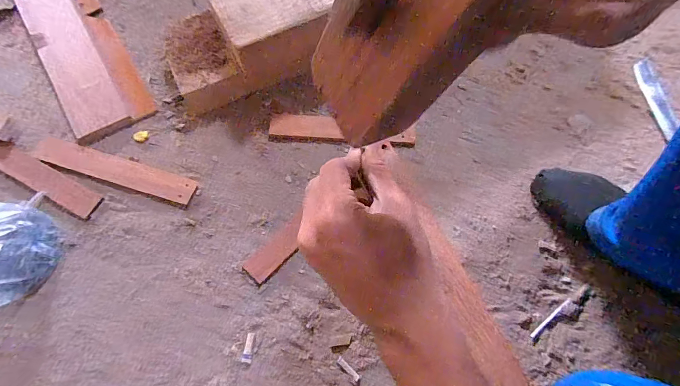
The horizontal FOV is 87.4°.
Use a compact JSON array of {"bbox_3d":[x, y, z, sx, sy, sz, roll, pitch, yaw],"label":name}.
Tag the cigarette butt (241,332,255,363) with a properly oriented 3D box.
[{"bbox_3d":[-0.112,0.189,0.436,0.011,0.004,0.034,8,73,3],"label":"cigarette butt"}]

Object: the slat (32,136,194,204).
[{"bbox_3d":[-0.314,-0.033,0.498,0.232,0.009,0.037,16,73,6],"label":"slat"}]

